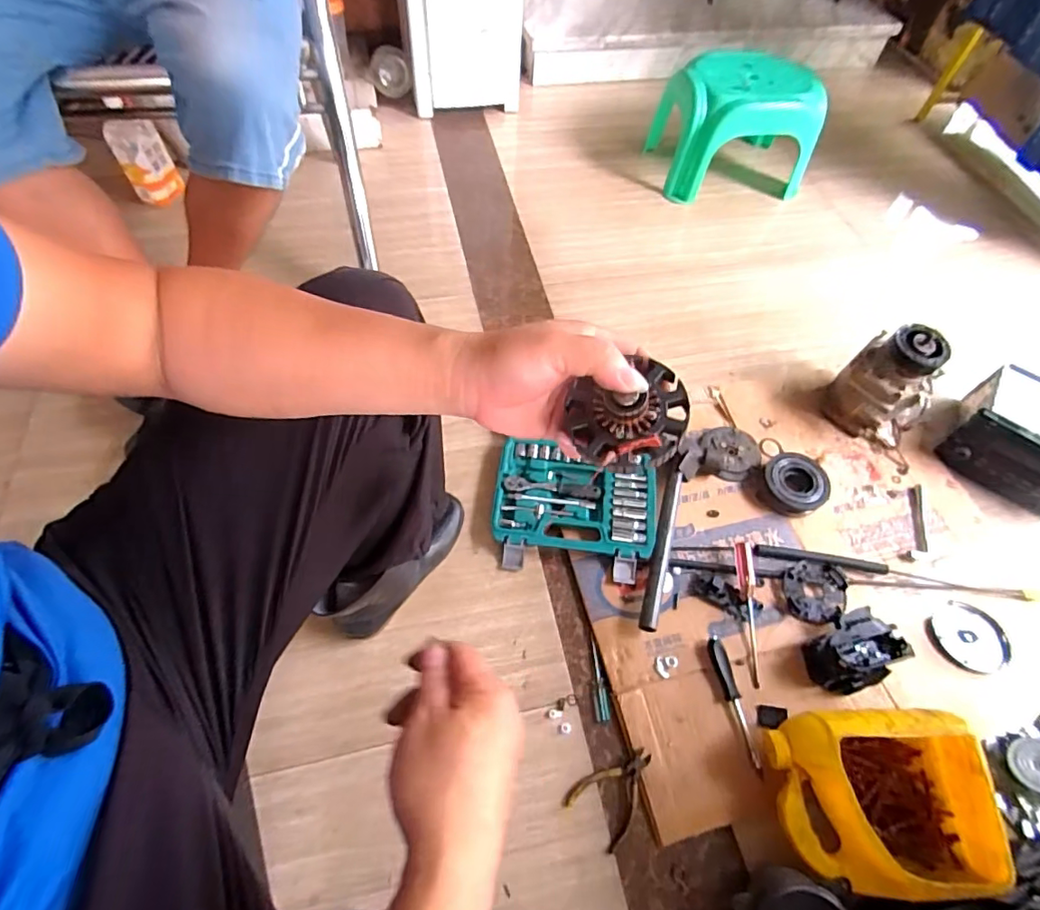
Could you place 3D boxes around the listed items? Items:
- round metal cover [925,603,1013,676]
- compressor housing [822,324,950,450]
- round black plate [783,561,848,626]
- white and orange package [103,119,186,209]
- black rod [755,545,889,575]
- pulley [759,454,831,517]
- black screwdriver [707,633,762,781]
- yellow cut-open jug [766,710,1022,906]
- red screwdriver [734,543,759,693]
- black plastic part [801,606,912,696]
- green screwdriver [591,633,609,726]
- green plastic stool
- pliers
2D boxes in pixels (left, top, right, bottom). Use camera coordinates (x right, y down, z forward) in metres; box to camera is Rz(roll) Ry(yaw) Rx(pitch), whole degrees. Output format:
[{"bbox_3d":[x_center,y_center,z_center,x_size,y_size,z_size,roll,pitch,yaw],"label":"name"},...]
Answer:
[{"bbox_3d":[0.647,0.264,0.767,0.112,0.011,0.096,-12,60,-10],"label":"round metal cover"},{"bbox_3d":[0.636,-0.114,0.924,0.109,0.184,0.149,-36,67,-22],"label":"compressor housing"},{"bbox_3d":[0.439,0.205,0.790,0.088,0.021,0.093,1,59,-2],"label":"round black plate"},{"bbox_3d":[-0.794,-0.618,1.139,0.098,0.166,0.054,-32,66,-20],"label":"white and orange package"},{"bbox_3d":[0.466,0.162,0.823,0.194,0.018,0.021,10,59,3],"label":"black rod"},{"bbox_3d":[0.454,0.051,0.880,0.098,0.040,0.101,1,59,-2],"label":"pulley"},{"bbox_3d":[0.283,0.325,0.698,0.019,0.020,0.165,-9,60,-8],"label":"black screwdriver"},{"bbox_3d":[0.410,0.395,0.614,0.223,0.110,0.174,0,59,-3],"label":"yellow cut-open jug"},{"bbox_3d":[0.327,0.221,0.759,0.019,0.028,0.198,6,59,1],"label":"red screwdriver"},{"bbox_3d":[0.453,0.269,0.723,0.122,0.069,0.080,-28,64,-18],"label":"black plastic part"},{"bbox_3d":[0.107,0.310,0.737,0.019,0.014,0.113,-3,59,-5],"label":"green screwdriver"},{"bbox_3d":[0.546,-0.832,1.345,0.364,0.231,0.279,-5,59,-6],"label":"green plastic stool"},{"bbox_3d":[0.119,0.414,0.660,0.075,0.012,0.111,40,65,19],"label":"pliers"}]

